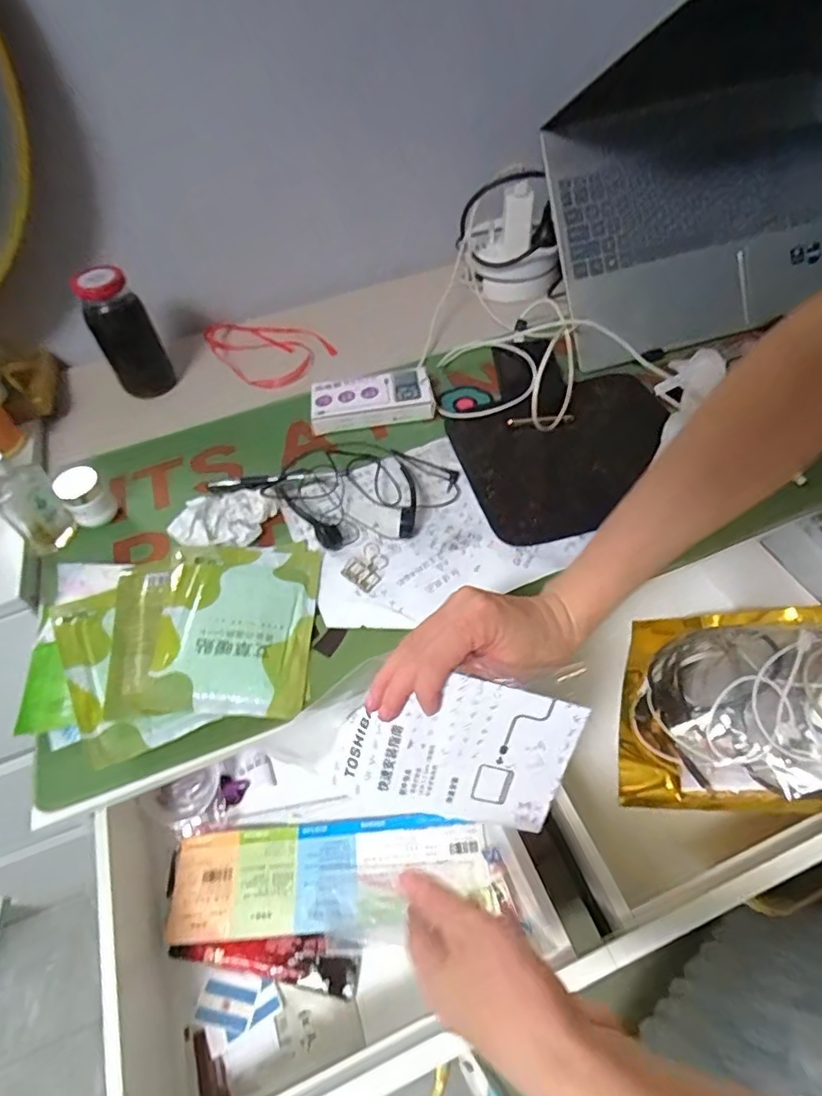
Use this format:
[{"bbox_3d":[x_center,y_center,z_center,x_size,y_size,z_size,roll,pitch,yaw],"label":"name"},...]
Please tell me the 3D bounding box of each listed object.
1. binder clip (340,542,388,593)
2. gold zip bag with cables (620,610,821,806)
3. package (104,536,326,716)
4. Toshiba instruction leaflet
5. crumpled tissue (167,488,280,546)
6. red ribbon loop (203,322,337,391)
[{"bbox_3d":[-0.039,0.017,0.517,0.036,0.008,0.042,32,61,28],"label":"binder clip"},{"bbox_3d":[0.312,0.115,0.441,0.288,0.042,0.190,-15,37,33],"label":"gold zip bag with cables"},{"bbox_3d":[-0.166,0.058,0.471,0.164,0.016,0.167,-8,51,0],"label":"package"},{"bbox_3d":[0.024,0.126,0.357,0.149,0.104,0.012,10,22,2],"label":"Toshiba instruction leaflet"},{"bbox_3d":[-0.183,-0.032,0.552,0.083,0.019,0.085,15,54,18],"label":"crumpled tissue"},{"bbox_3d":[-0.187,-0.270,0.757,0.142,0.021,0.186,-27,53,-15],"label":"red ribbon loop"}]

